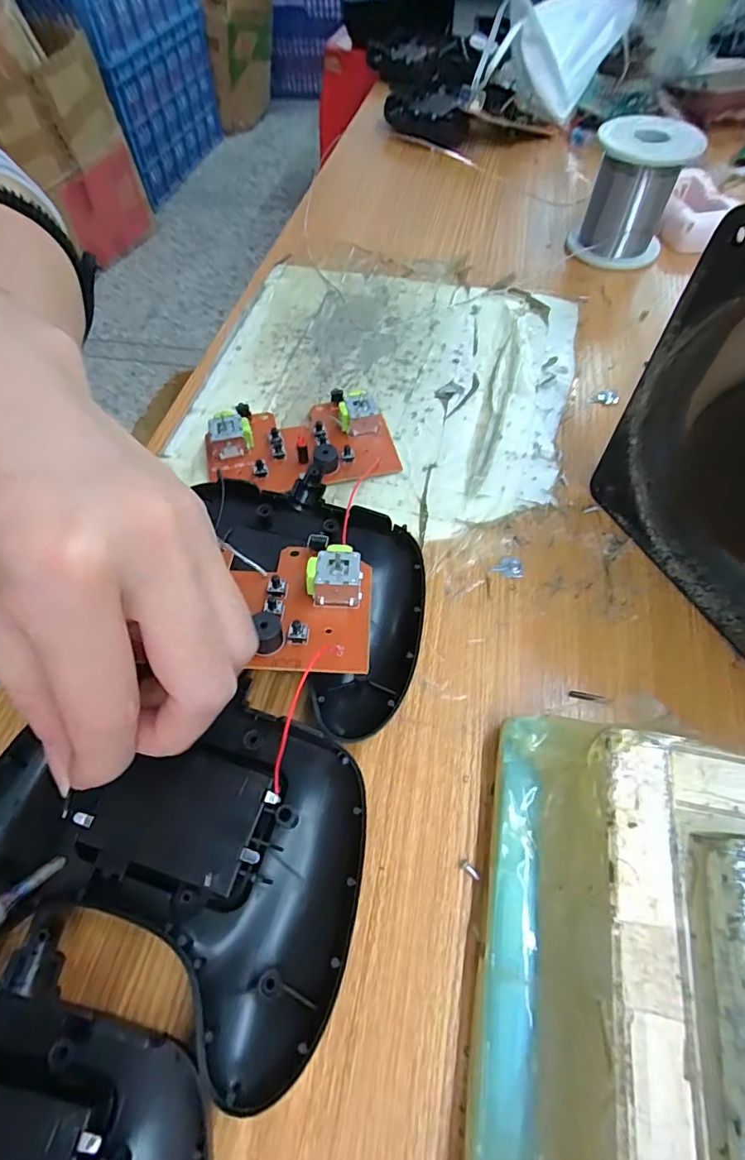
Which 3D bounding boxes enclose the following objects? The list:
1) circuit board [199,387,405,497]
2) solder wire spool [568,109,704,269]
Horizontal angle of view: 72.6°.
[{"bbox_3d":[-0.036,-0.070,0.245,0.086,0.022,0.064,-19,61,-12],"label":"circuit board"},{"bbox_3d":[0.166,-0.247,0.326,0.057,0.066,0.057,19,60,11],"label":"solder wire spool"}]

